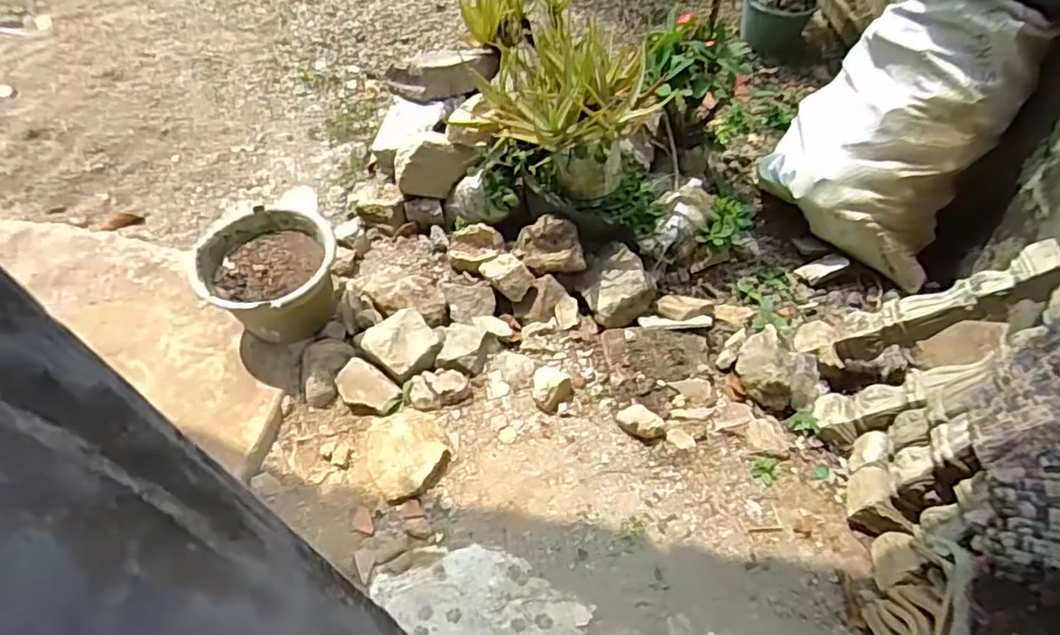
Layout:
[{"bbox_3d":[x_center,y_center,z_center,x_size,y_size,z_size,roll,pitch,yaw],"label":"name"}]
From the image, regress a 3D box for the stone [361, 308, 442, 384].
[{"bbox_3d":[-0.289,0.059,1.407,0.160,0.087,0.142,33,60,26],"label":"stone"}]

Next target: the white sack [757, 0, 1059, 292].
[{"bbox_3d":[0.863,-0.486,1.486,0.457,0.641,0.391,19,55,18],"label":"white sack"}]

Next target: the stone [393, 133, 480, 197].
[{"bbox_3d":[-0.251,-0.422,1.664,0.226,0.129,0.135,-2,52,3],"label":"stone"}]

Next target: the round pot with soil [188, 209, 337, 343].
[{"bbox_3d":[-0.594,-0.091,1.429,0.282,0.188,0.265,-2,52,3],"label":"round pot with soil"}]

